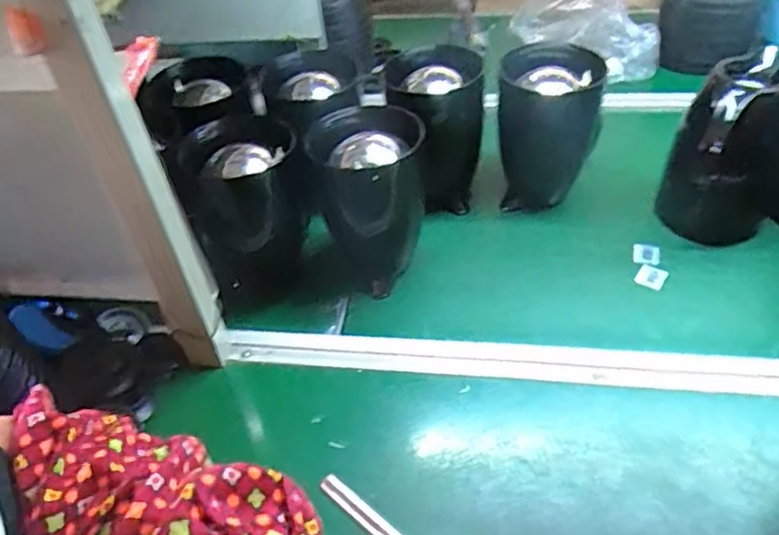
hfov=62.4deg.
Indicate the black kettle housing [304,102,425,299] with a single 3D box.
[{"bbox_3d":[-0.019,-0.082,0.766,0.131,0.179,0.117,-14,43,-9],"label":"black kettle housing"}]

